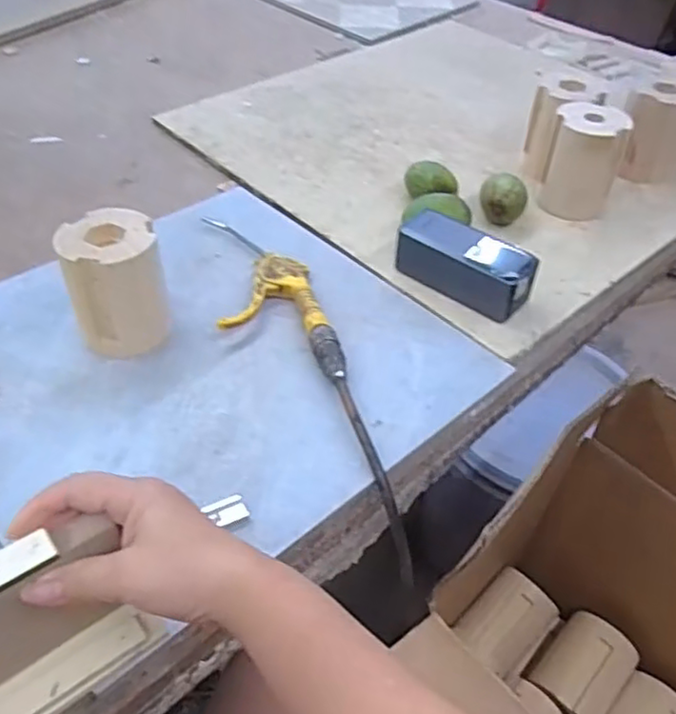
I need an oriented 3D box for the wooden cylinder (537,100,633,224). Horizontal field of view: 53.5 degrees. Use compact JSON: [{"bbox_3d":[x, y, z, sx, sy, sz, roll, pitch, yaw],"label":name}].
[{"bbox_3d":[0.272,-0.214,0.744,0.079,0.103,0.072,14,47,9],"label":"wooden cylinder"}]

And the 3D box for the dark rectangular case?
[{"bbox_3d":[0.124,-0.090,0.652,0.133,0.049,0.062,31,52,23],"label":"dark rectangular case"}]

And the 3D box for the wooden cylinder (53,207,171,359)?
[{"bbox_3d":[-0.186,-0.059,0.567,0.082,0.105,0.077,-9,48,-13],"label":"wooden cylinder"}]

